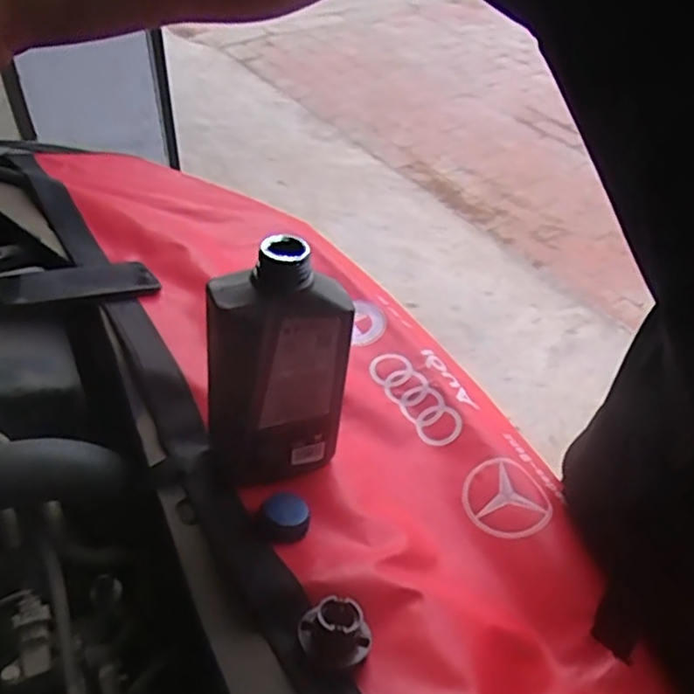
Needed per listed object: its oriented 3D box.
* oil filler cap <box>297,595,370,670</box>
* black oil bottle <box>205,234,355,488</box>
[{"bbox_3d":[-0.007,0.203,0.480,0.042,0.038,0.045,2,44,-2],"label":"oil filler cap"},{"bbox_3d":[-0.059,0.026,0.560,0.122,0.244,0.053,-23,50,-25],"label":"black oil bottle"}]

